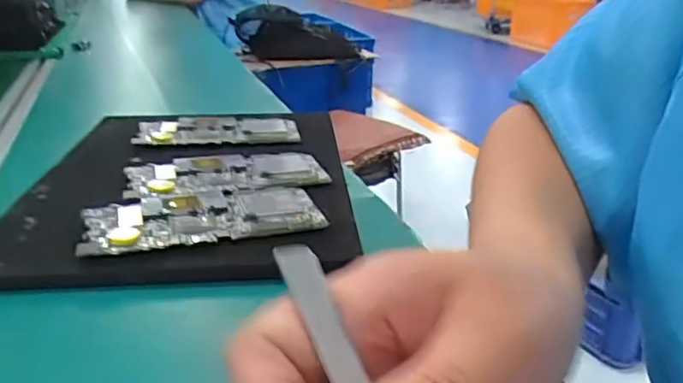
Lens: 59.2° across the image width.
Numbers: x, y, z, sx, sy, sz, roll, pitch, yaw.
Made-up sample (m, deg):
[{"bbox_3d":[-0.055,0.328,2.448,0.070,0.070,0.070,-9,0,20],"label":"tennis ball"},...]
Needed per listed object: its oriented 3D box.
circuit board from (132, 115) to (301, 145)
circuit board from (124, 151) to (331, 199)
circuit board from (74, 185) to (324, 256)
[{"bbox_3d":[-0.121,-0.062,0.595,0.151,0.011,0.077,-4,24,-7],"label":"circuit board"},{"bbox_3d":[-0.093,-0.017,0.486,0.153,0.008,0.077,-9,25,-19],"label":"circuit board"},{"bbox_3d":[-0.092,0.016,0.409,0.153,0.006,0.070,-8,25,-17],"label":"circuit board"}]

